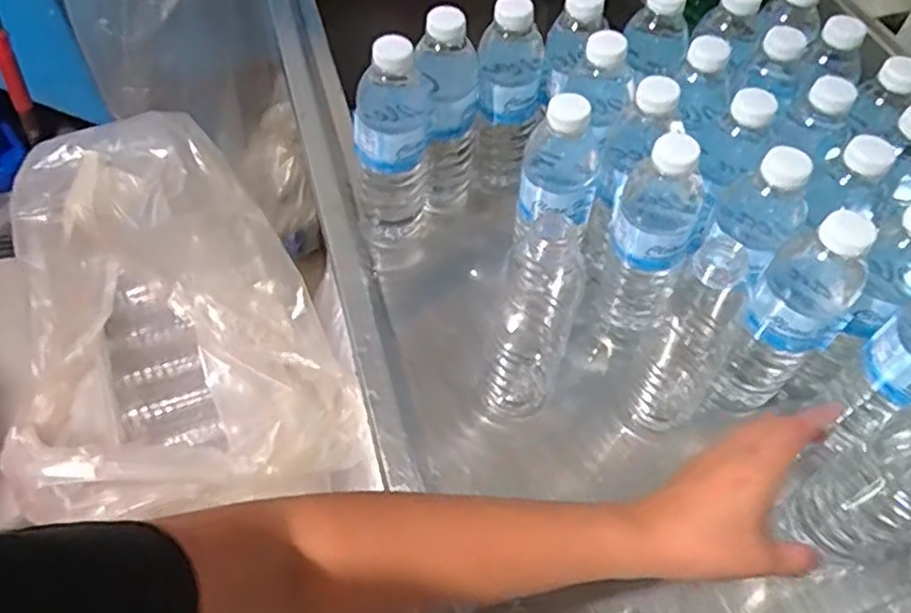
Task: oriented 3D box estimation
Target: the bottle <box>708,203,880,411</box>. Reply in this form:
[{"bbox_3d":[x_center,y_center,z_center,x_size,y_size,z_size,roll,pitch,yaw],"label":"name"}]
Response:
[{"bbox_3d":[0.248,0.013,0.523,0.063,0.218,0.057,39,63,22],"label":"bottle"}]

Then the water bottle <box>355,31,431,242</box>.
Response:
[{"bbox_3d":[-0.058,-0.142,0.619,0.066,0.204,0.064,0,56,-3],"label":"water bottle"}]

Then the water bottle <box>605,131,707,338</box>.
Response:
[{"bbox_3d":[0.157,-0.054,0.559,0.065,0.207,0.068,21,57,12],"label":"water bottle"}]

